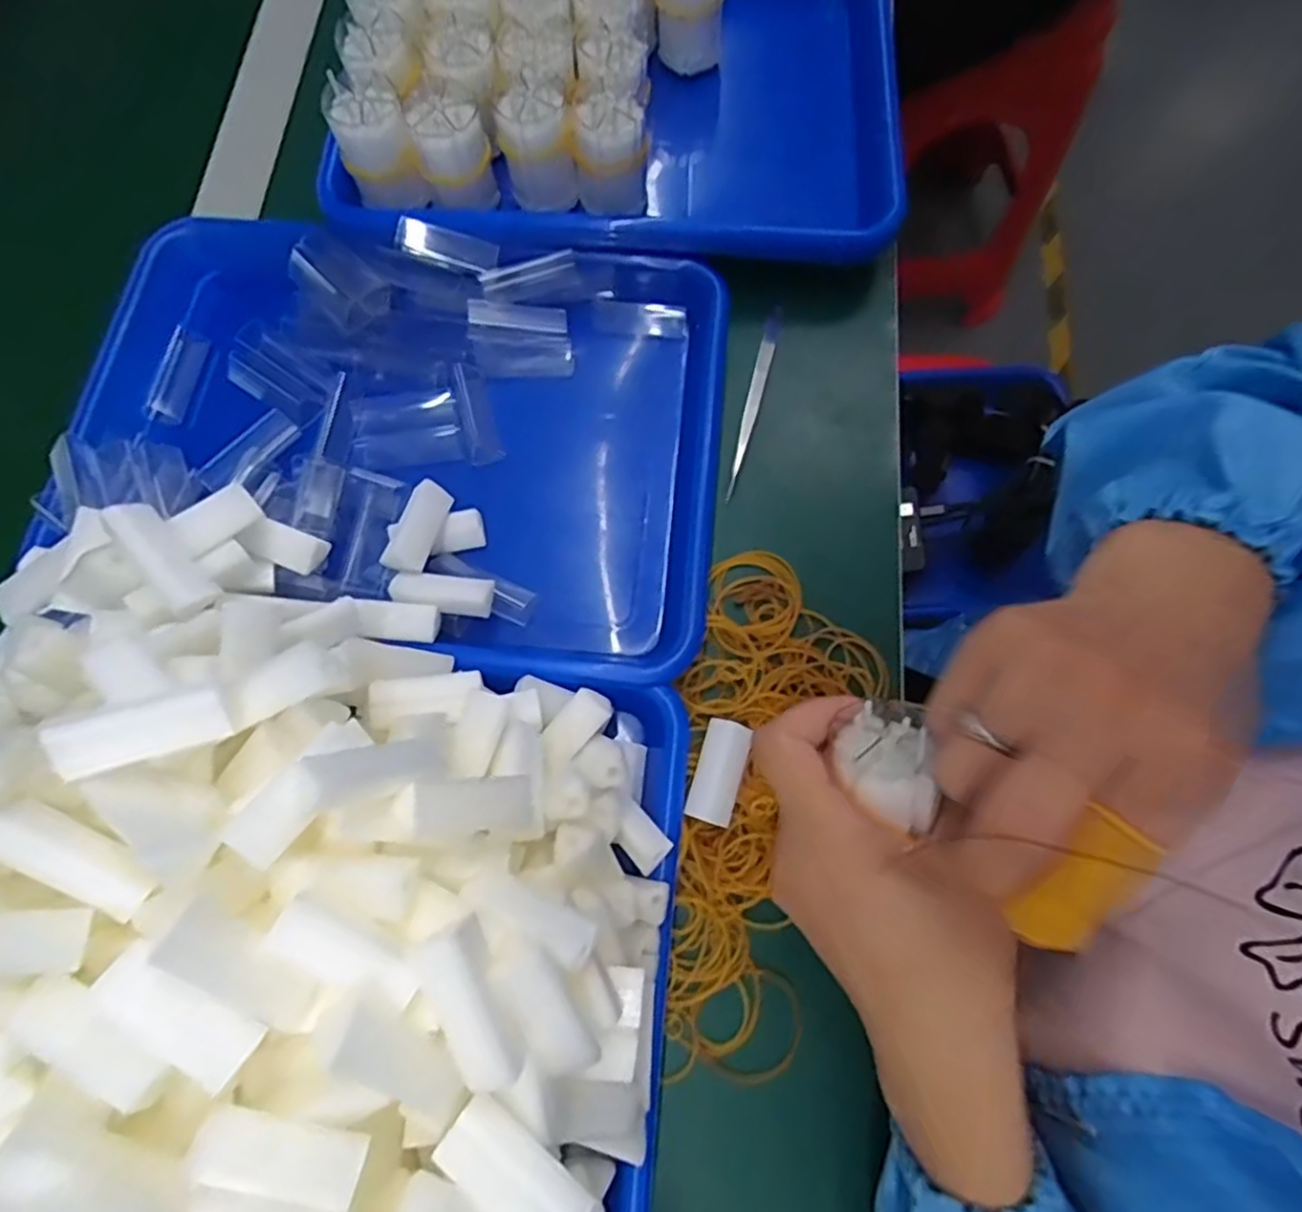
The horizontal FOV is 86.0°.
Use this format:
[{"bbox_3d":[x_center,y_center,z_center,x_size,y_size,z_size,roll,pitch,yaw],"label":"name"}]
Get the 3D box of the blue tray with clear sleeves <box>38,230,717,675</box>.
[{"bbox_3d":[-0.128,-0.098,0.383,0.344,0.051,0.241,11,74,4],"label":"blue tray with clear sleeves"}]

